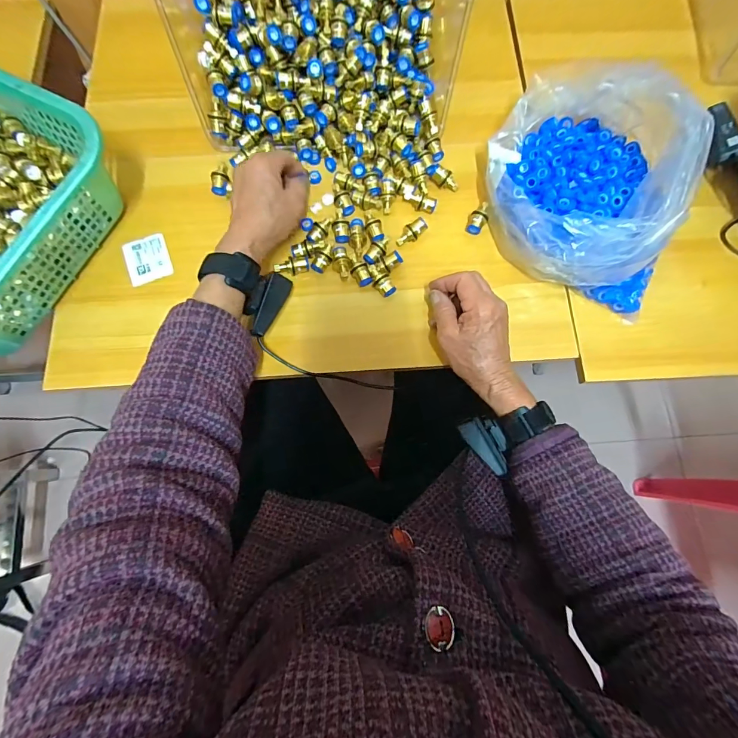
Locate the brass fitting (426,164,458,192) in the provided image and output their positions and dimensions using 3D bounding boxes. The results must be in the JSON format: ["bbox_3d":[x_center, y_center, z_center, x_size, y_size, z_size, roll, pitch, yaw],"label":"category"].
[{"bbox_3d":[0.094,-0.239,0.469,0.044,0.018,0.015,31,77,-13],"label":"brass fitting"}]

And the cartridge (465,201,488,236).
[{"bbox_3d":[0.134,-0.184,0.461,0.022,0.021,0.038,24,77,5],"label":"cartridge"}]

